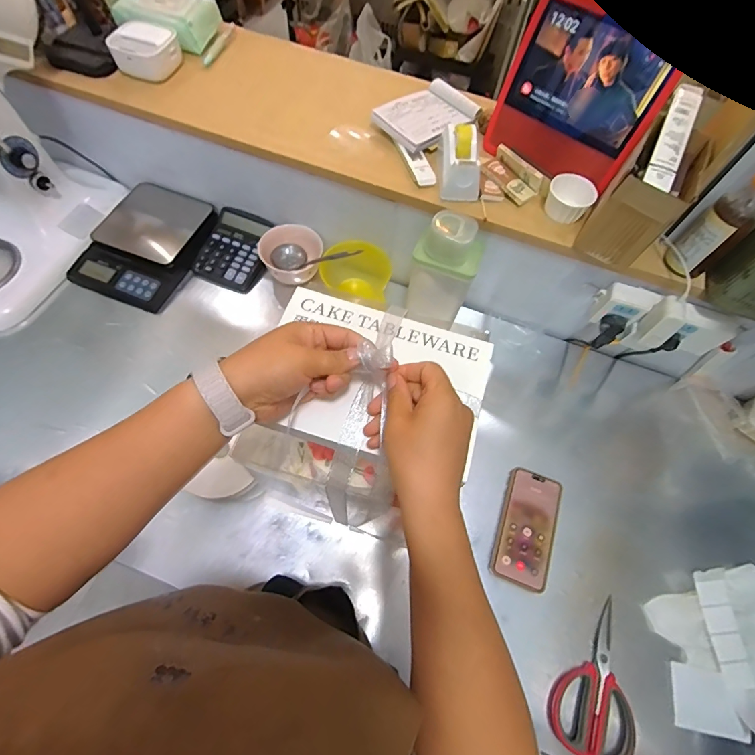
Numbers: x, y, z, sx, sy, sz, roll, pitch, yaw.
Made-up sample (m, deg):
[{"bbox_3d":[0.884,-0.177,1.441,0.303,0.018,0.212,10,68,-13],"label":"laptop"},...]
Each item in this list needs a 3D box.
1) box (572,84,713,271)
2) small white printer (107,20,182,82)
[{"bbox_3d":[0.366,-0.257,0.549,0.088,0.141,0.164,33,67,12],"label":"box"},{"bbox_3d":[-0.389,-0.545,0.680,0.090,0.044,0.089,25,65,8],"label":"small white printer"}]

